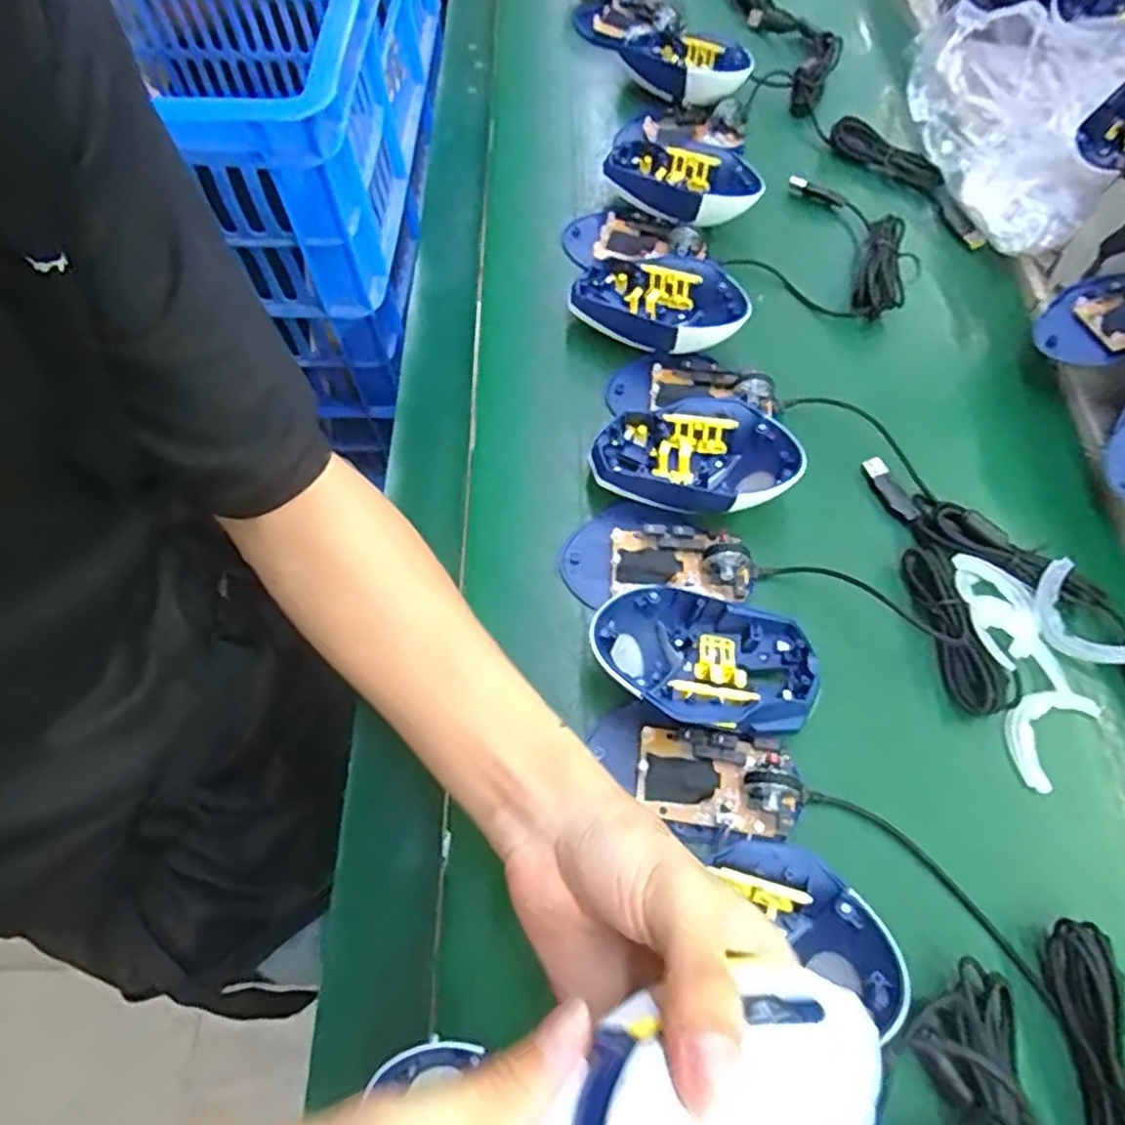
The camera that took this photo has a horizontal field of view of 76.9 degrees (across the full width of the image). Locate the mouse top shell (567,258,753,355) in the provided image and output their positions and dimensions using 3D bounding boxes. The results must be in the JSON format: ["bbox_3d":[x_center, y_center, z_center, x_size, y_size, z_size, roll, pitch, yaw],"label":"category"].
[{"bbox_3d":[0.065,-0.175,0.489,0.115,0.043,0.077,16,64,8],"label":"mouse top shell"}]

